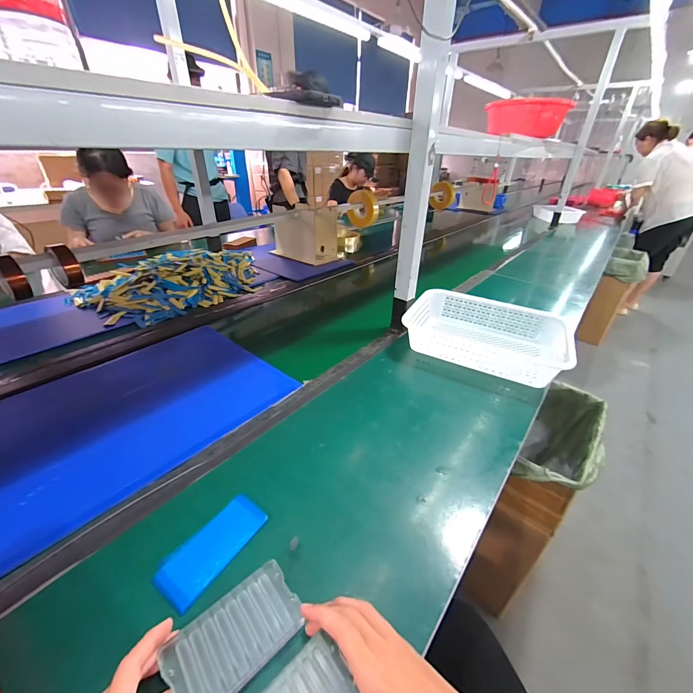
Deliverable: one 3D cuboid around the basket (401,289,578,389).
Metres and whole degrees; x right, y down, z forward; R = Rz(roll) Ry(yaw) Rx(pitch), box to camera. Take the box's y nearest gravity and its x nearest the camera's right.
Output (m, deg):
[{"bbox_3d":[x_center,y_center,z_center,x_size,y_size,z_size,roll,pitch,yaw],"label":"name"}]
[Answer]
[{"bbox_3d":[0.339,-0.034,0.800,0.356,0.082,0.243,16,34,22],"label":"basket"}]

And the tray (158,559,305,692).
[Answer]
[{"bbox_3d":[-0.106,0.275,0.308,0.118,0.007,0.071,-23,39,-36],"label":"tray"}]

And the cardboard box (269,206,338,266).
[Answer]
[{"bbox_3d":[-0.181,-0.493,1.405,0.264,0.200,0.166,20,35,27],"label":"cardboard box"}]

